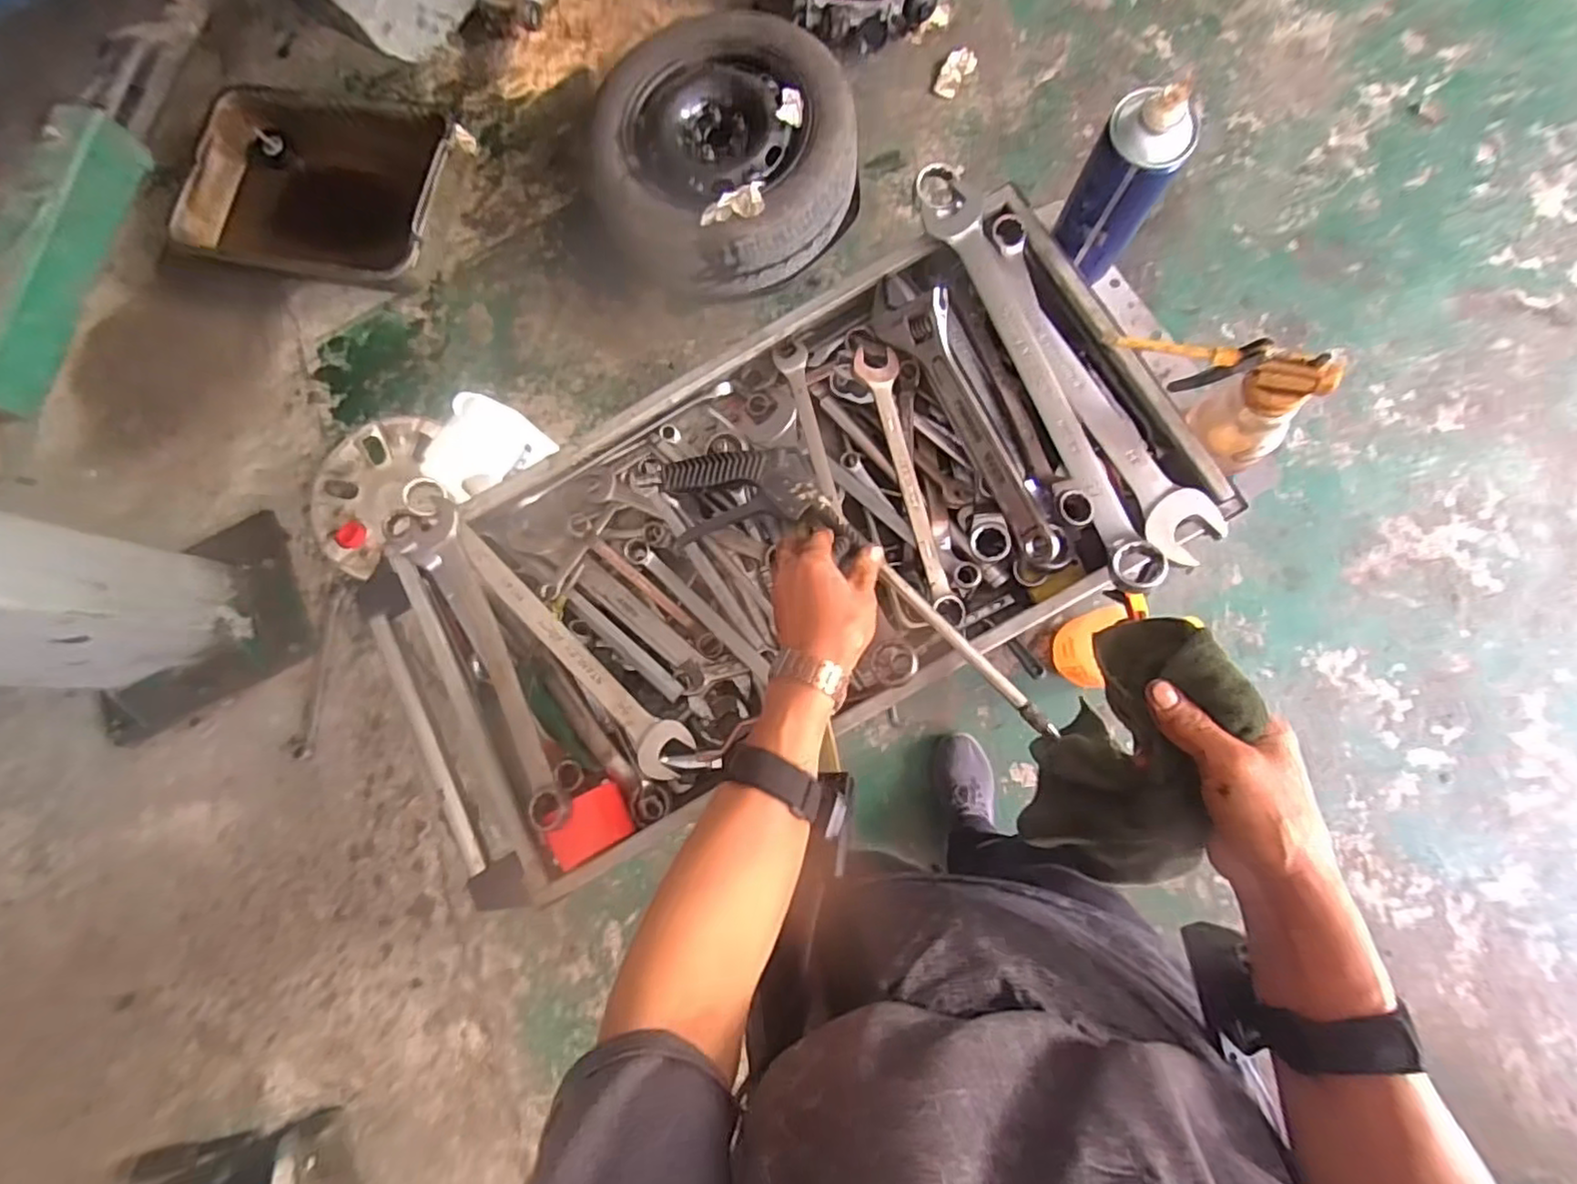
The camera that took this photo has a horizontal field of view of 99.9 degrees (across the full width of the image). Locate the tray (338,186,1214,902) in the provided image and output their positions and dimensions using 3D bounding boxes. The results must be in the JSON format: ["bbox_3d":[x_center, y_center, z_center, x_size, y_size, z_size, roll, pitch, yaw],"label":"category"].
[{"bbox_3d":[-0.025,-0.053,0.578,0.692,0.099,0.364,-29,79,0],"label":"tray"}]

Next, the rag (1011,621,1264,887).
[{"bbox_3d":[0.217,0.130,0.445,0.072,0.233,0.106,10,44,3],"label":"rag"}]

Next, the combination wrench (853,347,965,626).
[{"bbox_3d":[0.110,-0.095,0.579,0.034,0.016,0.243,-18,79,2],"label":"combination wrench"}]

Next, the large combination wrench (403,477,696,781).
[{"bbox_3d":[-0.210,0.026,0.581,0.047,0.024,0.337,-44,79,-3],"label":"large combination wrench"}]

